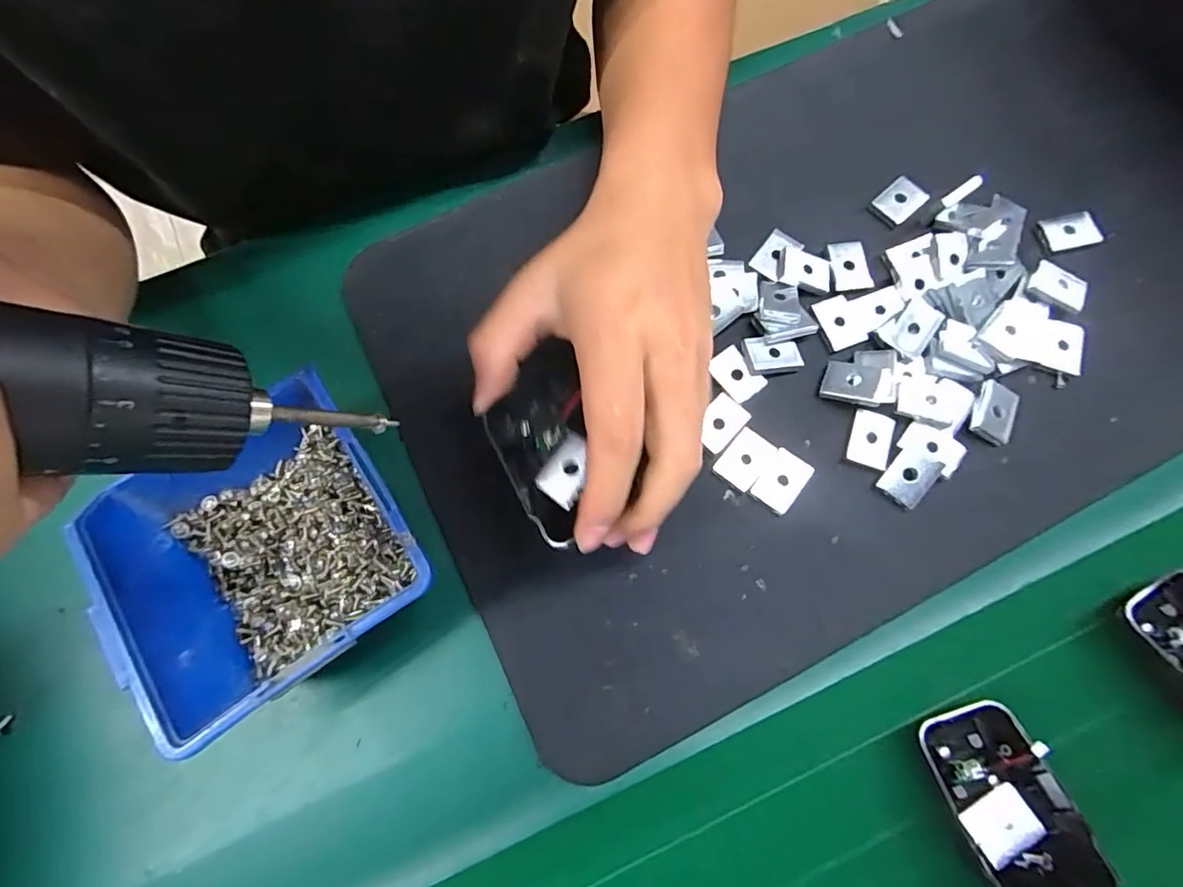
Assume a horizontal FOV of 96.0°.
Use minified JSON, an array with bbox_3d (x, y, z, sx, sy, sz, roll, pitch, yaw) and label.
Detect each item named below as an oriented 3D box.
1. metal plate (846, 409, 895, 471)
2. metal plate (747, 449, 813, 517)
[{"bbox_3d":[0.139,-0.002,0.266,0.019,0.004,0.027,17,78,19],"label":"metal plate"},{"bbox_3d":[0.092,0.018,0.259,0.019,0.004,0.028,37,85,14],"label":"metal plate"}]

